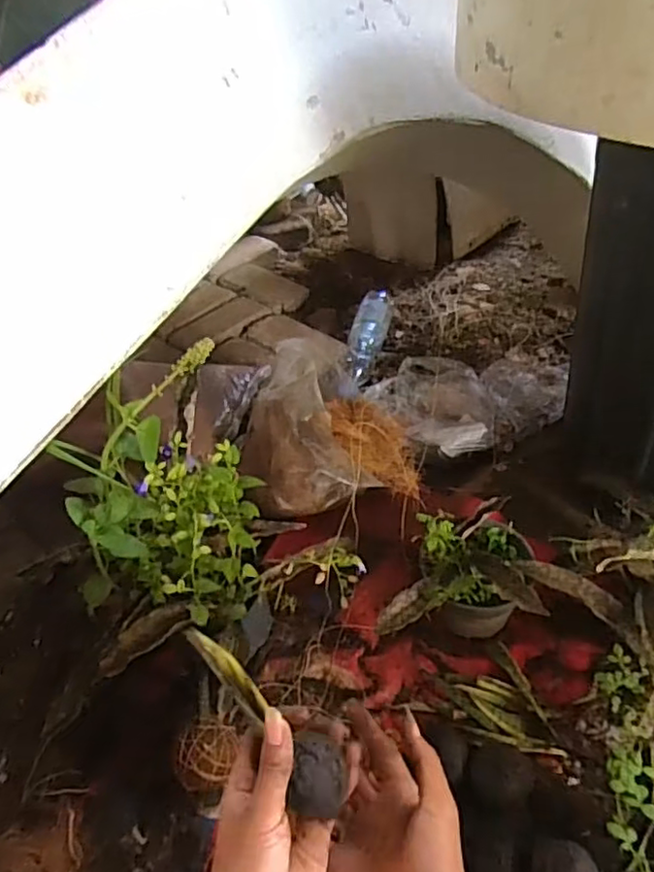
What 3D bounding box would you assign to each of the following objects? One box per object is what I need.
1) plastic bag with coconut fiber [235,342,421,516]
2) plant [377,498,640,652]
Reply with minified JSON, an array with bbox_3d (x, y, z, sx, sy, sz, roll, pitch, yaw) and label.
[{"bbox_3d":[-0.009,-0.008,0.892,0.230,0.153,0.263,-9,42,-1],"label":"plastic bag with coconut fiber"},{"bbox_3d":[0.205,0.175,0.751,0.273,0.157,0.178,-2,42,7],"label":"plant"}]

